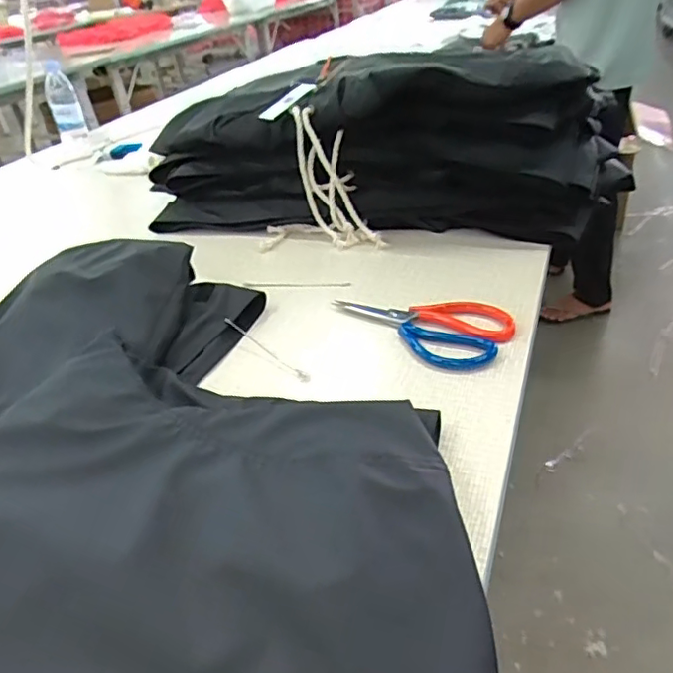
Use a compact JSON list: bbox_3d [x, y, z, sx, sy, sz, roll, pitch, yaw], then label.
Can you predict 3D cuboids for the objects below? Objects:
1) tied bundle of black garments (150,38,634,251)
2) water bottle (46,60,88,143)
[{"bbox_3d":[0.033,-0.271,0.821,0.683,0.199,0.231,1,34,12],"label":"tied bundle of black garments"},{"bbox_3d":[-0.622,-0.532,1.325,0.065,0.154,0.063,-20,36,-19],"label":"water bottle"}]

